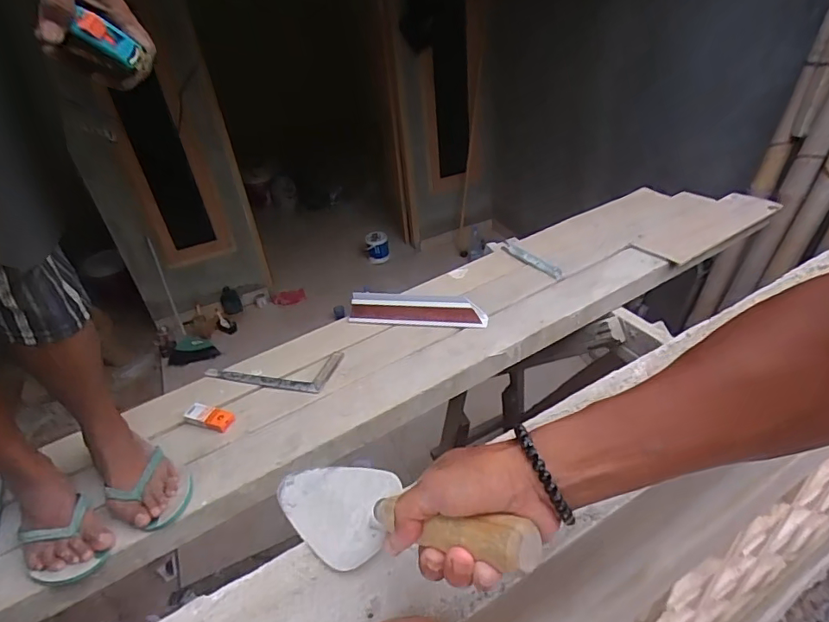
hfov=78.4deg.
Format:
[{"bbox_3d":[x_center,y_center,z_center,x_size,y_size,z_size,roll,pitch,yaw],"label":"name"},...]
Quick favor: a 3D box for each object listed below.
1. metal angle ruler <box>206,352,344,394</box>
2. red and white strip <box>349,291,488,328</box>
[{"bbox_3d":[-0.329,0.129,1.161,0.315,0.011,0.127,4,38,12],"label":"metal angle ruler"},{"bbox_3d":[0.008,-0.006,1.257,0.343,0.039,0.089,4,38,13],"label":"red and white strip"}]

